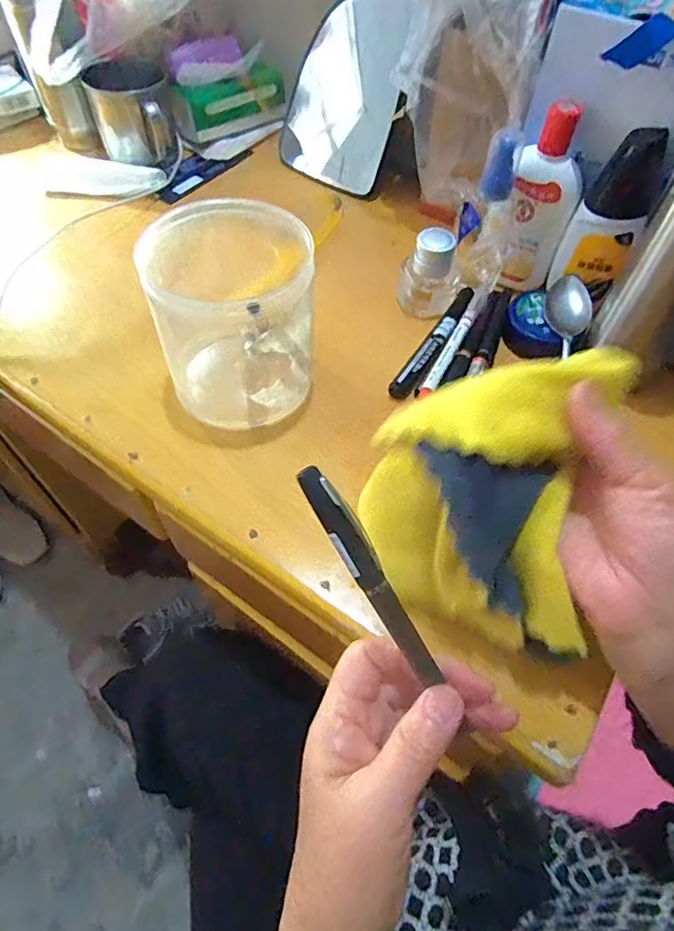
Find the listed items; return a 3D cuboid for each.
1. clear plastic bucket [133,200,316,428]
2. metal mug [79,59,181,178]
[{"bbox_3d":[-0.070,-0.107,0.387,0.109,0.112,0.110,1,58,-1],"label":"clear plastic bucket"},{"bbox_3d":[-0.220,-0.382,0.568,0.082,0.073,0.076,-13,59,-10],"label":"metal mug"}]

